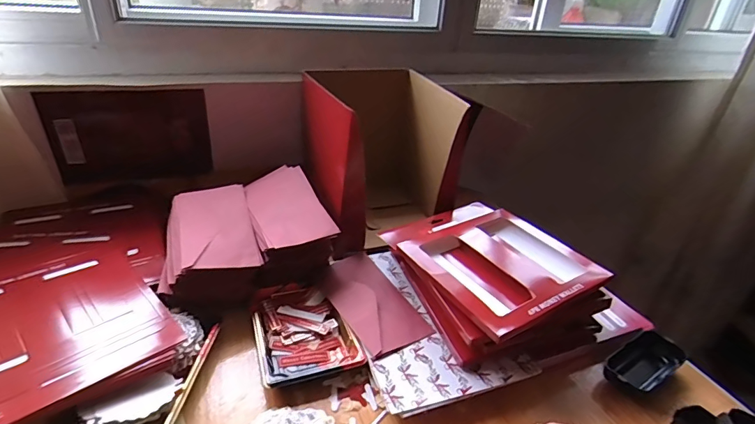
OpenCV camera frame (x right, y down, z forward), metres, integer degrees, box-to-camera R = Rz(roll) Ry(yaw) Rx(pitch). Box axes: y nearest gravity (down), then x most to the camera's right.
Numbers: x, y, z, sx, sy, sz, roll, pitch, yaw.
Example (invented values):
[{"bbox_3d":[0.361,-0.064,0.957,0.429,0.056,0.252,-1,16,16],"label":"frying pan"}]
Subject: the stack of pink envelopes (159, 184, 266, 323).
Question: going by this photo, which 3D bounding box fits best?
[{"bbox_3d":[-0.231,0.042,0.592,0.119,0.063,0.198,-9,32,-22],"label":"stack of pink envelopes"}]

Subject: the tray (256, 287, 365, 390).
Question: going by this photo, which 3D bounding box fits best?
[{"bbox_3d":[-0.093,0.147,0.531,0.111,0.024,0.149,-7,32,-20],"label":"tray"}]

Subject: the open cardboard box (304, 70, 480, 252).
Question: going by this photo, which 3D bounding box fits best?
[{"bbox_3d":[0.001,-0.089,0.749,0.213,0.255,0.255,-7,32,-20],"label":"open cardboard box"}]

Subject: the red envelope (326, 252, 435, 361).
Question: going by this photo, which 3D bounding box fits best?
[{"bbox_3d":[-0.011,0.112,0.568,0.089,0.014,0.179,-12,34,-29],"label":"red envelope"}]

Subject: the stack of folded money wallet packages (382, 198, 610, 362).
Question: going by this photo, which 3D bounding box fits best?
[{"bbox_3d":[0.144,0.077,0.582,0.211,0.075,0.261,-11,33,-25],"label":"stack of folded money wallet packages"}]

